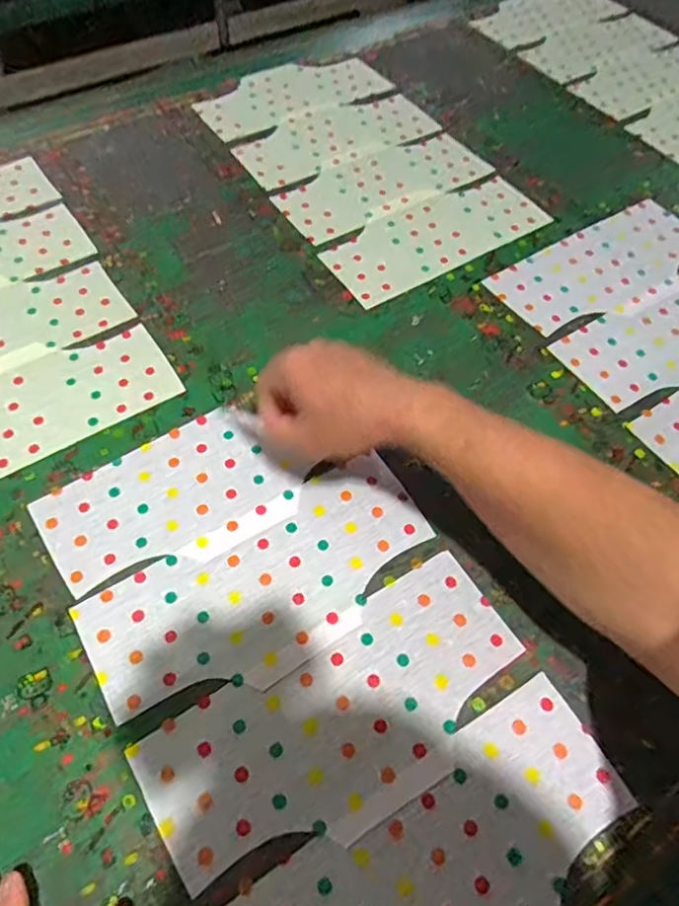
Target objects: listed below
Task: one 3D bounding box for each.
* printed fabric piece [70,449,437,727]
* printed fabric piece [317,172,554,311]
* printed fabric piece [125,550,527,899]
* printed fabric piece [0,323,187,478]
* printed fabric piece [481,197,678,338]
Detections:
[{"bbox_3d":[-0.055,0.106,0.486,0.281,0.004,0.128,-28,62,-18],"label":"printed fabric piece"},{"bbox_3d":[0.119,-0.269,0.729,0.289,0.010,0.126,-30,63,-19],"label":"printed fabric piece"},{"bbox_3d":[0.006,0.191,0.435,0.279,0.004,0.128,-27,62,-18],"label":"printed fabric piece"},{"bbox_3d":[-0.306,-0.045,0.573,0.283,0.004,0.133,-28,62,-18],"label":"printed fabric piece"},{"bbox_3d":[0.321,-0.220,0.709,0.293,0.006,0.134,-29,63,-21],"label":"printed fabric piece"}]

